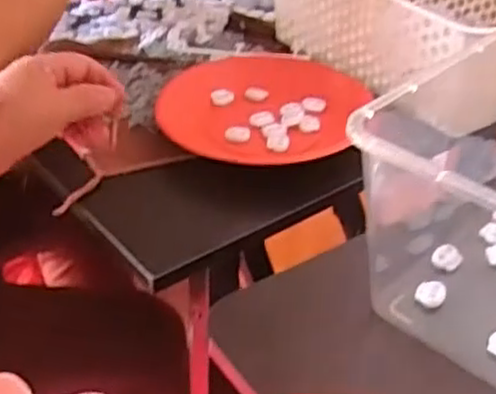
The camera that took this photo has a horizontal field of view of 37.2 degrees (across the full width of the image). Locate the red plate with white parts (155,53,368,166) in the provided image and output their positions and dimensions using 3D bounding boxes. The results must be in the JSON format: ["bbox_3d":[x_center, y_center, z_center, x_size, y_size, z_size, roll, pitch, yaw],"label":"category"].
[{"bbox_3d":[0.016,-0.098,0.707,0.185,0.025,0.168,-1,40,7],"label":"red plate with white parts"}]

